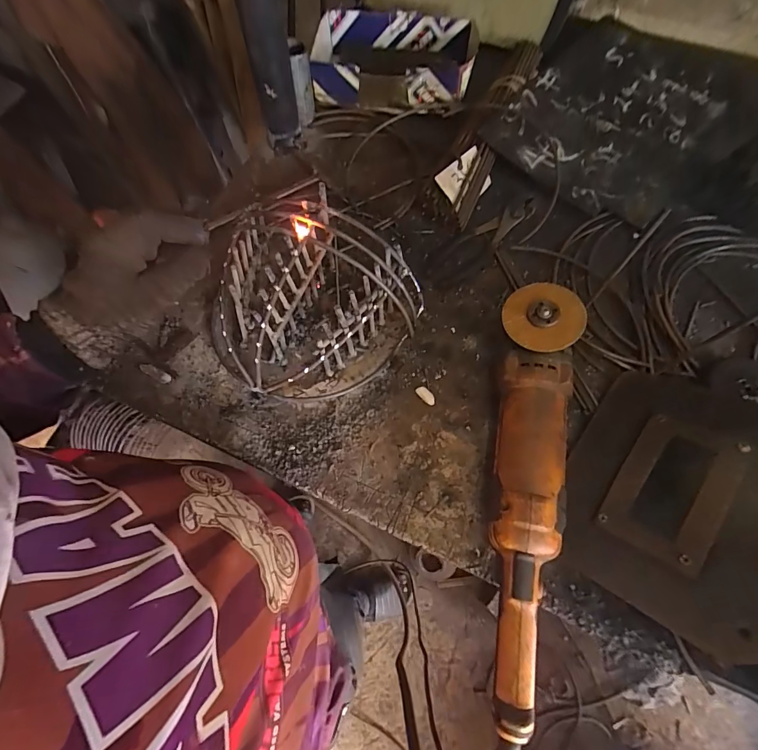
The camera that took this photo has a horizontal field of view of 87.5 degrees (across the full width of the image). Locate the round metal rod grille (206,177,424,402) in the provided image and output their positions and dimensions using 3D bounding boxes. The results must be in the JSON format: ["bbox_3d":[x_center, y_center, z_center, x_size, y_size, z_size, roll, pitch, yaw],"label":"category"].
[{"bbox_3d":[-0.090,-0.080,0.430,0.220,0.118,0.196,33,74,14],"label":"round metal rod grille"}]

